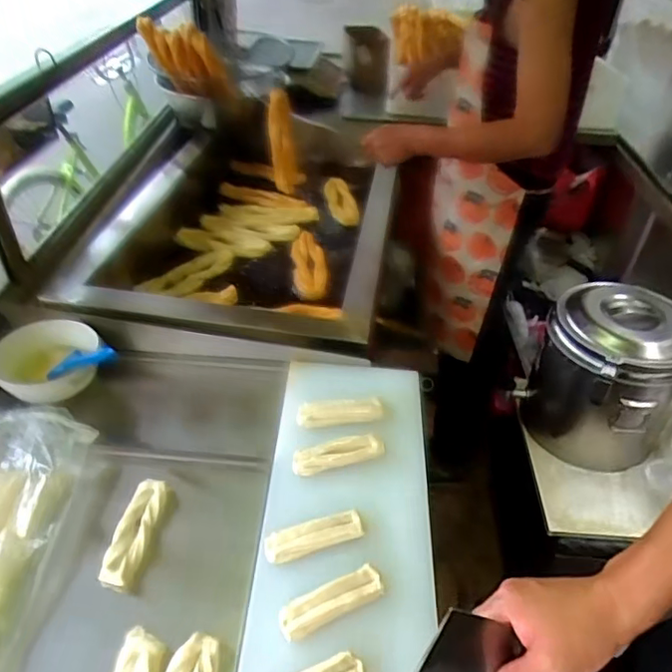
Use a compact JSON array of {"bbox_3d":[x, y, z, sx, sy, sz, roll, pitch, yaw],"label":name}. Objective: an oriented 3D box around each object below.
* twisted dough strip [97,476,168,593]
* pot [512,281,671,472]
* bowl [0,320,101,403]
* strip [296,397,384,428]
[{"bbox_3d":[-0.215,0.212,0.611,0.042,0.020,0.121,6,40,5],"label":"twisted dough strip"},{"bbox_3d":[0.593,0.086,1.254,0.296,0.332,0.269,28,47,28],"label":"pot"},{"bbox_3d":[-0.396,0.039,0.773,0.132,0.070,0.132,1,40,-1],"label":"bowl"},{"bbox_3d":[0.006,0.098,0.728,0.111,0.025,0.027,-6,41,-9],"label":"strip"}]

